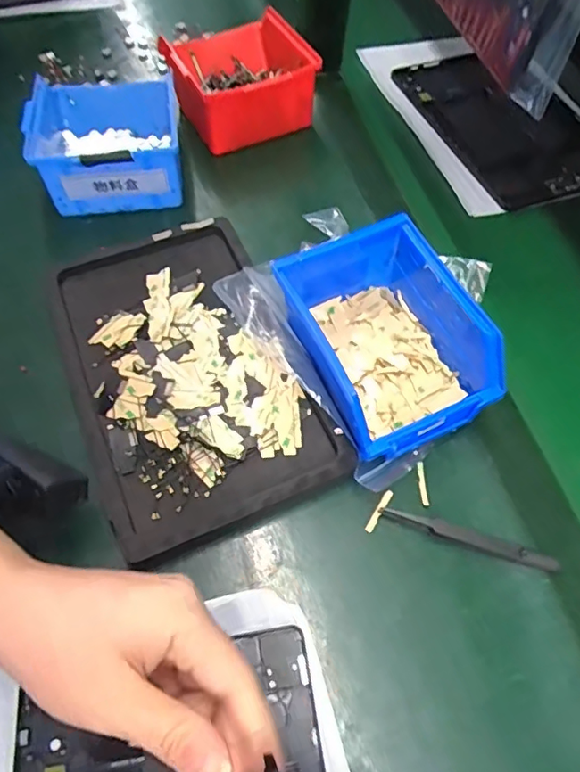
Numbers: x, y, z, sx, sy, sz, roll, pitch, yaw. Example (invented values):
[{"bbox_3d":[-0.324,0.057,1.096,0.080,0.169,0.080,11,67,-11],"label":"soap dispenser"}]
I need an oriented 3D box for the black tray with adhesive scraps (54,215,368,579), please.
[{"bbox_3d":[-0.078,-0.015,0.390,0.150,0.029,0.260,-20,64,-15],"label":"black tray with adhesive scraps"}]

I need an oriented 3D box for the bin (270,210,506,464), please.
[{"bbox_3d":[0.070,-0.031,0.380,0.123,0.078,0.145,-19,63,-14],"label":"bin"}]

